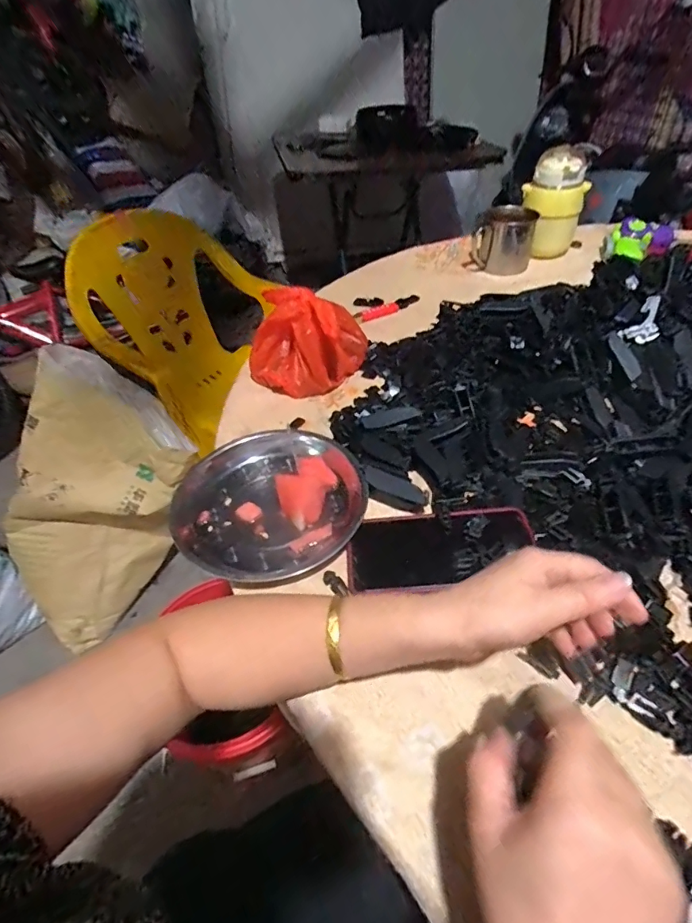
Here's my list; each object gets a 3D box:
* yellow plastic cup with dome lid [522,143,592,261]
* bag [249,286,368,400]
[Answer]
[{"bbox_3d":[0.378,-0.464,0.833,0.103,0.162,0.110,7,46,13],"label":"yellow plastic cup with dome lid"},{"bbox_3d":[-0.056,-0.166,0.616,0.142,0.111,0.113,13,47,18],"label":"bag"}]

